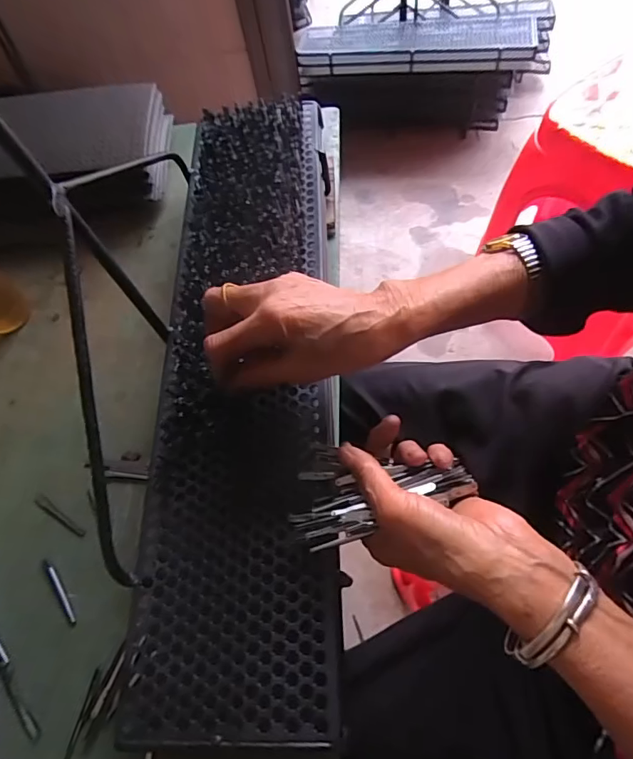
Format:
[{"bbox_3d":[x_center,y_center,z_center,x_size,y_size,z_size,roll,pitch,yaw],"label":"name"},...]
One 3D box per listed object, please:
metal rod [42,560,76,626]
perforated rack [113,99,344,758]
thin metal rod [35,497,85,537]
[{"bbox_3d":[-0.215,0.176,0.399,0.007,0.004,0.061,-36,63,-11],"label":"metal rod"},{"bbox_3d":[-0.061,-0.036,0.411,0.139,0.030,0.569,-1,66,0],"label":"perforated rack"},{"bbox_3d":[-0.232,0.124,0.434,0.058,0.005,0.008,27,69,20],"label":"thin metal rod"}]

